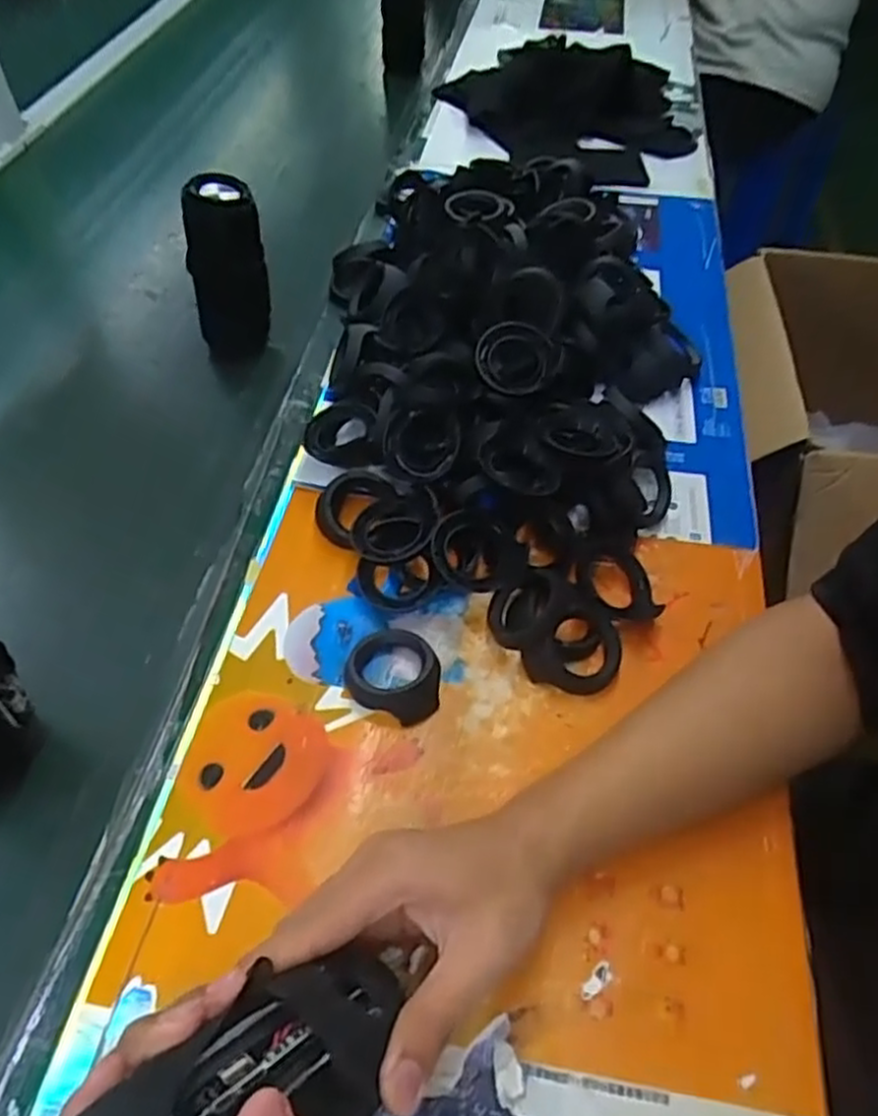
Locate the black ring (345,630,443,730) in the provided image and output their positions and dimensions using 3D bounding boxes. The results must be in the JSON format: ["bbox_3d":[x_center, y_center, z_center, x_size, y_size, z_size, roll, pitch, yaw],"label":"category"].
[{"bbox_3d":[-0.029,0.074,0.490,0.065,0.023,0.056,20,54,12],"label":"black ring"}]

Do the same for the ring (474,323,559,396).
[{"bbox_3d":[0.061,-0.159,0.594,0.063,0.013,0.063,0,74,-1],"label":"ring"}]

